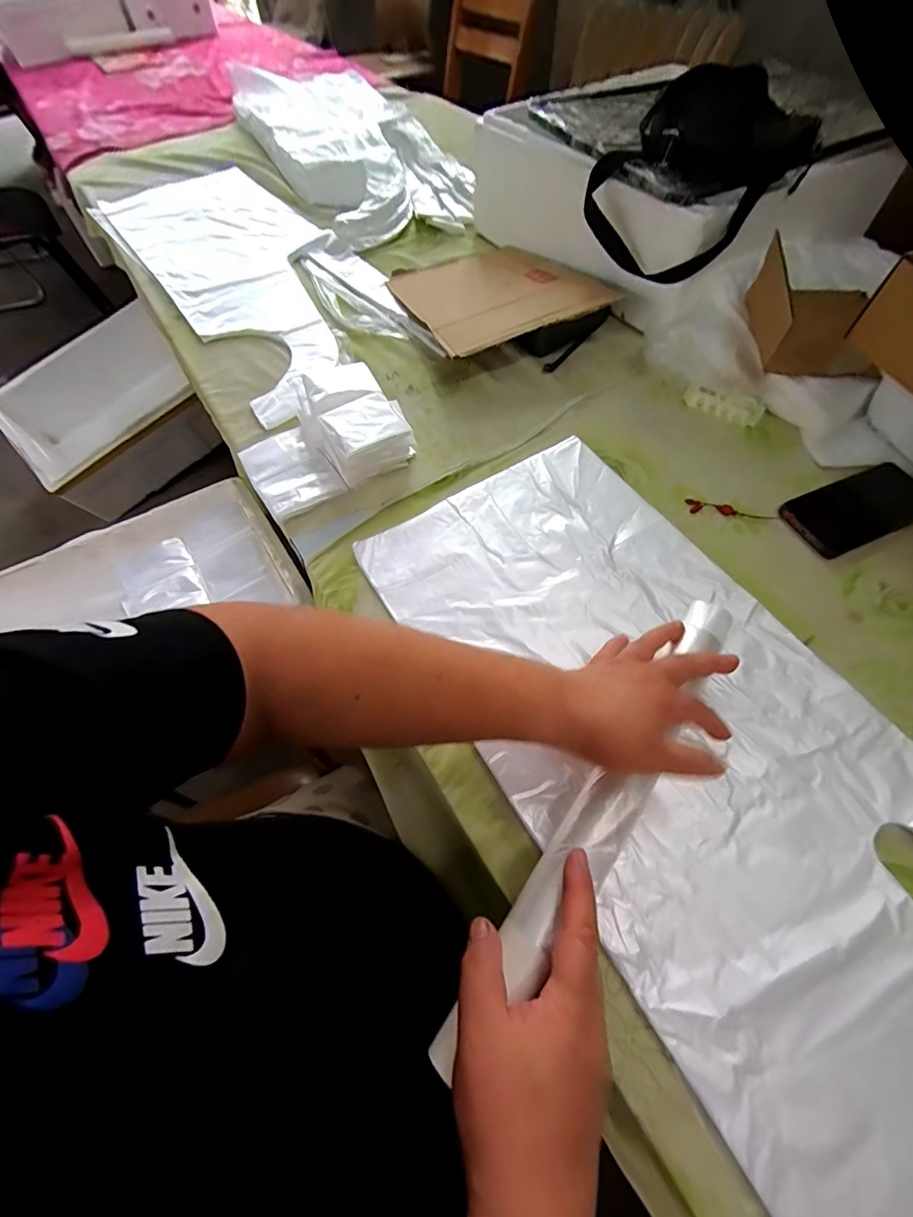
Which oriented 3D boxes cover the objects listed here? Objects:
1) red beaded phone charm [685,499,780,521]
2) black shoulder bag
[{"bbox_3d":[0.302,-0.105,0.505,0.092,0.006,0.017,15,64,10],"label":"red beaded phone charm"},{"bbox_3d":[0.294,-0.538,0.562,0.190,0.149,0.178,-29,64,-14],"label":"black shoulder bag"}]

